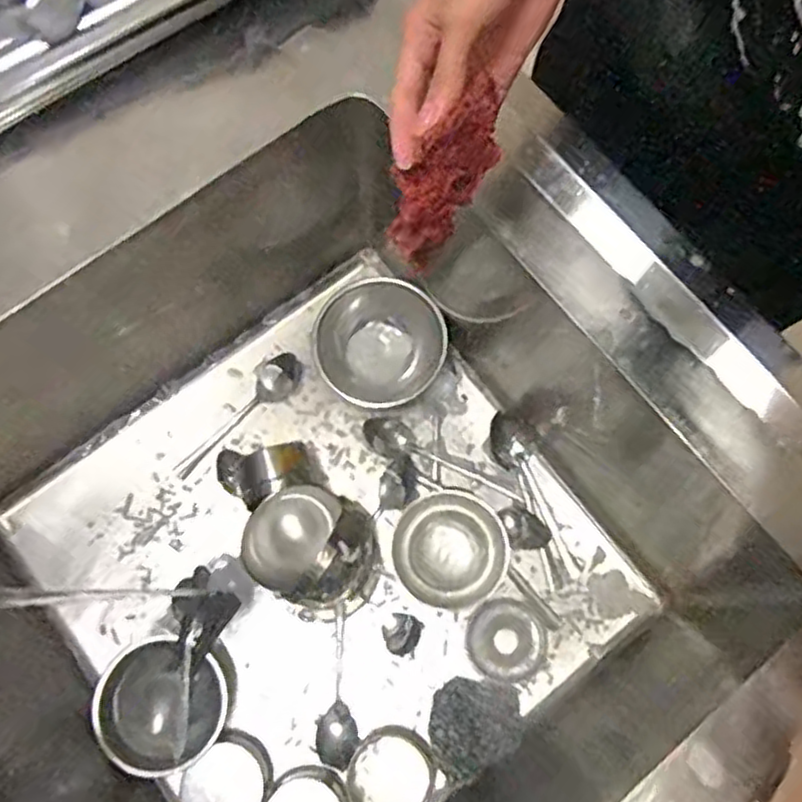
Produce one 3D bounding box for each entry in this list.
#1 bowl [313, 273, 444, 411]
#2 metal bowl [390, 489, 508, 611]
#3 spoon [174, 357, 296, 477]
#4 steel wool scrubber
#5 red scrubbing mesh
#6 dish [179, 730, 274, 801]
[{"bbox_3d":[-0.023,-0.067,0.748,0.132,0.056,0.133,0,74,-1],"label":"bowl"},{"bbox_3d":[0.047,0.146,0.704,0.105,0.049,0.109,0,74,-1],"label":"metal bowl"},{"bbox_3d":[-0.169,0.019,0.756,0.037,0.013,0.170,38,77,9],"label":"spoon"},{"bbox_3d":[0.071,0.307,0.672,0.084,0.014,0.082,-1,57,2],"label":"steel wool scrubber"},{"bbox_3d":[0.024,-0.134,0.429,0.038,0.042,0.112,32,111,7],"label":"red scrubbing mesh"},{"bbox_3d":[-0.157,0.347,0.651,0.068,0.052,0.072,0,74,-1],"label":"dish"}]

